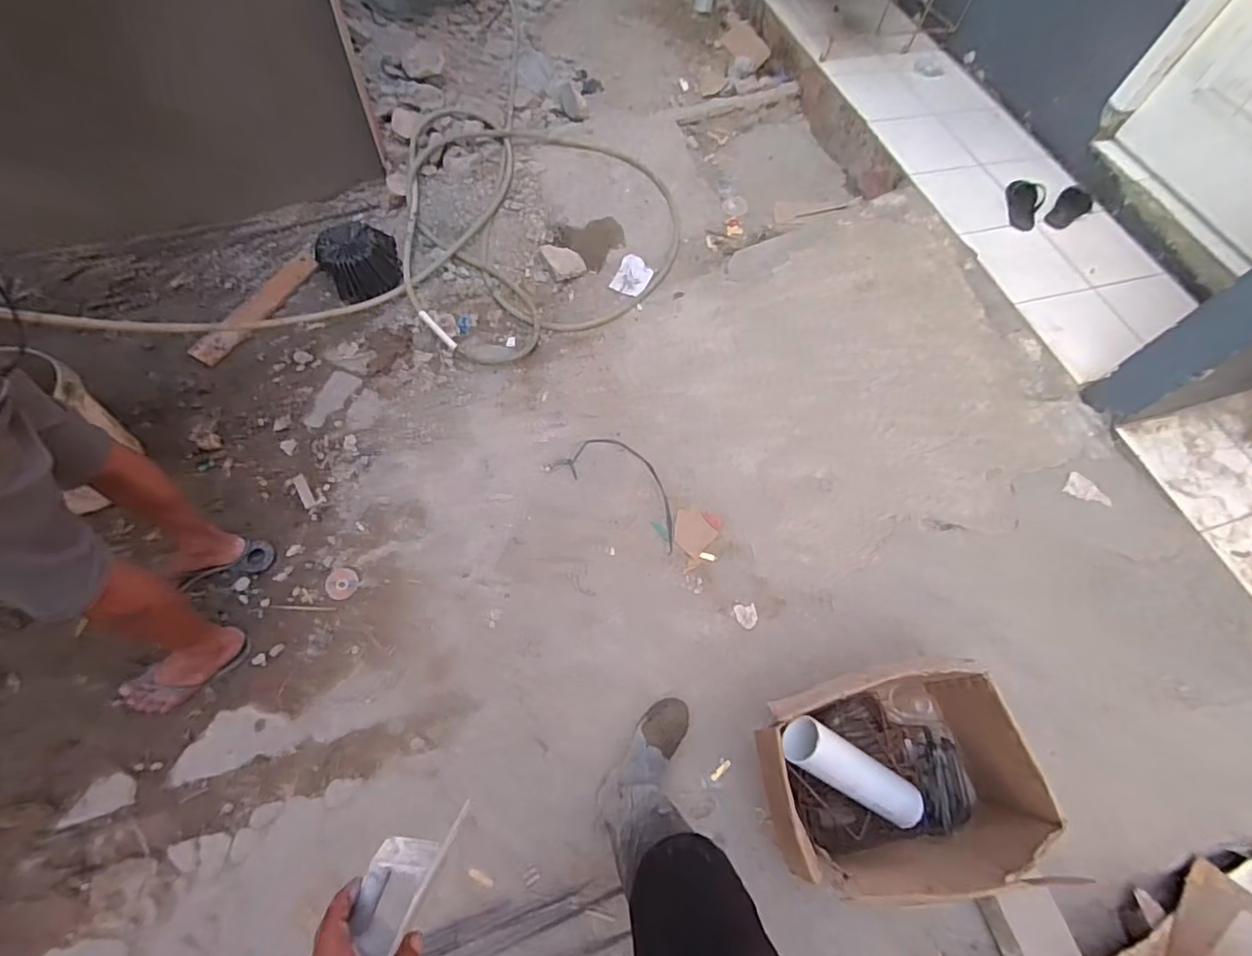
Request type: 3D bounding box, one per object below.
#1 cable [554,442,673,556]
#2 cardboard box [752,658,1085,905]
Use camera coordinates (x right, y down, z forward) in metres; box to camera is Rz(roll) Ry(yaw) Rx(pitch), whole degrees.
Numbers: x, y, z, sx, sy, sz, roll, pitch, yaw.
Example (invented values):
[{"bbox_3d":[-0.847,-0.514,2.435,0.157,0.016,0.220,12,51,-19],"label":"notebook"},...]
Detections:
[{"bbox_3d":[0.018,0.021,1.629,0.427,0.011,0.195,37,63,15],"label":"cable"},{"bbox_3d":[0.518,0.595,1.110,0.491,0.321,0.361,-8,64,-11],"label":"cardboard box"}]

